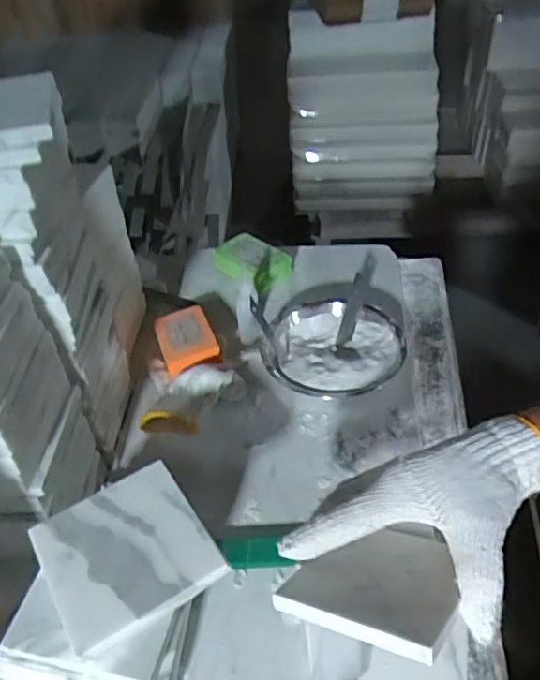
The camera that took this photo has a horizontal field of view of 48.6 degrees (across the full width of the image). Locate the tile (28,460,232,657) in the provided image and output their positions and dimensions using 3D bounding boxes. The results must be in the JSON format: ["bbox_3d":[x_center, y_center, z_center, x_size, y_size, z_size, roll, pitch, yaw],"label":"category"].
[{"bbox_3d":[-0.093,0.135,0.389,0.099,0.009,0.099,-25,44,-23],"label":"tile"}]

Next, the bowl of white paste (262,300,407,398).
[{"bbox_3d":[0.069,0.014,0.653,0.142,0.050,0.141,-2,40,2],"label":"bowl of white paste"}]

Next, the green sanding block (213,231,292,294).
[{"bbox_3d":[-0.025,-0.102,0.796,0.097,0.035,0.068,30,53,32],"label":"green sanding block"}]

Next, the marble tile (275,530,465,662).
[{"bbox_3d":[0.070,0.149,0.373,0.097,0.011,0.098,4,15,35],"label":"marble tile"}]

